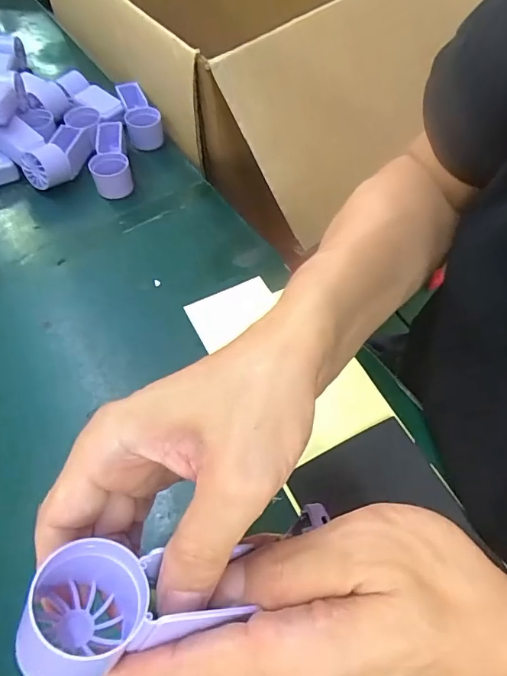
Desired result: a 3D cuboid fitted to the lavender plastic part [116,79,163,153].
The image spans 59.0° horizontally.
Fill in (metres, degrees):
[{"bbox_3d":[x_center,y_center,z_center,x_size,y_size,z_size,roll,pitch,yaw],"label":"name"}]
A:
[{"bbox_3d":[-0.136,-0.267,0.538,0.038,0.030,0.104,-15,60,-11],"label":"lavender plastic part"}]

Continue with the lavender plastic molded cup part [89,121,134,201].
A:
[{"bbox_3d":[-0.158,-0.199,0.493,0.039,0.031,0.102,-12,60,-9],"label":"lavender plastic molded cup part"}]

